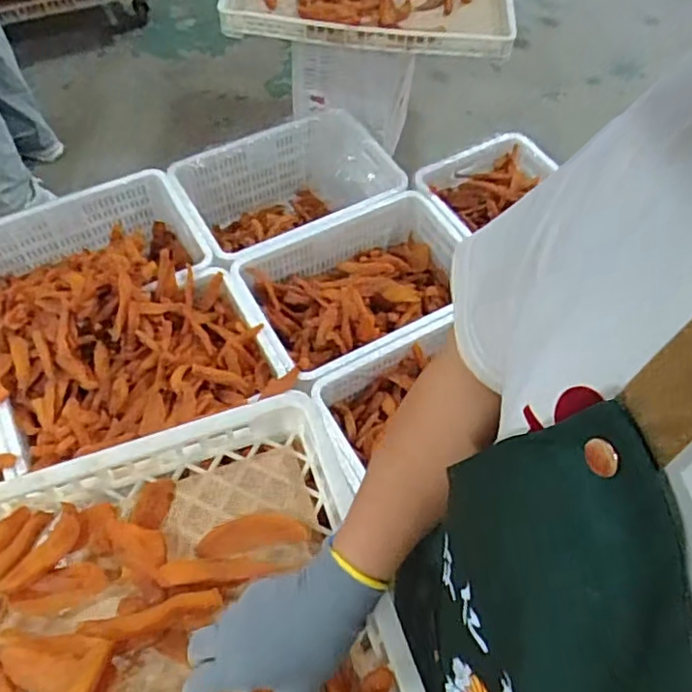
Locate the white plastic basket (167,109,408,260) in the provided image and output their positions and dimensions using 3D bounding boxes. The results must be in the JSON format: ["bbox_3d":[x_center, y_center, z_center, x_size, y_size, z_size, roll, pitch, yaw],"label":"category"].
[{"bbox_3d":[-0.147,-0.379,1.691,0.543,0.243,0.367,-24,62,-16],"label":"white plastic basket"}]

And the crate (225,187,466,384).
[{"bbox_3d":[0.034,-0.138,1.489,0.536,0.146,0.369,-26,63,-17],"label":"crate"}]

